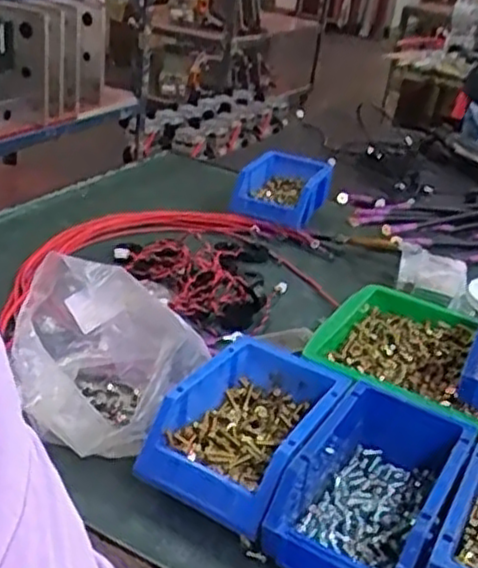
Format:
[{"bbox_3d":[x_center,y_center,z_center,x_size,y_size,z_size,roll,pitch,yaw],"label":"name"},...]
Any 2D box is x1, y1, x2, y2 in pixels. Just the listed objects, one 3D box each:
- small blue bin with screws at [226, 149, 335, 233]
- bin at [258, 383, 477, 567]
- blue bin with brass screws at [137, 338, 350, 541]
[{"bbox_3d":[0.065,-0.140,1.105,0.122,0.072,0.157,16,29,16],"label":"small blue bin with screws"},{"bbox_3d":[0.098,0.152,0.548,0.110,0.064,0.166,21,30,24],"label":"bin"},{"bbox_3d":[0.007,0.115,0.582,0.110,0.062,0.156,21,30,25],"label":"blue bin with brass screws"}]

